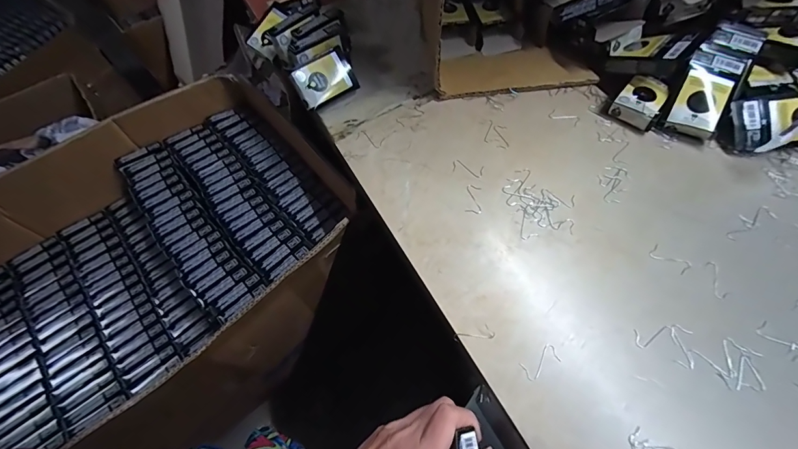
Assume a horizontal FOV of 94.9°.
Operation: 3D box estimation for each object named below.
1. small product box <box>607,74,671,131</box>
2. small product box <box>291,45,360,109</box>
[{"bbox_3d":[0.288,-0.146,0.437,0.047,0.027,0.062,37,69,20],"label":"small product box"},{"bbox_3d":[-0.090,-0.180,0.455,0.081,0.052,0.011,-38,31,-22],"label":"small product box"}]

